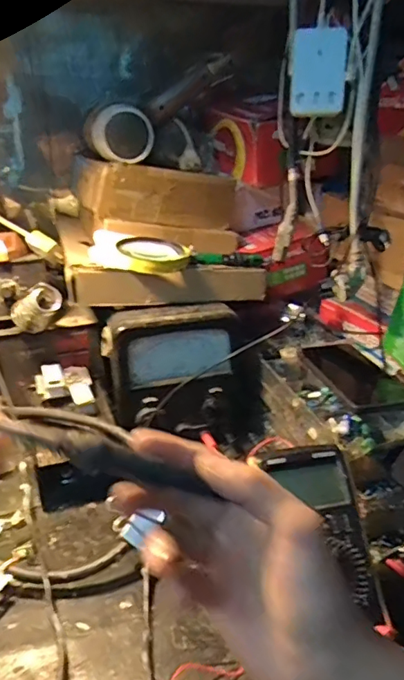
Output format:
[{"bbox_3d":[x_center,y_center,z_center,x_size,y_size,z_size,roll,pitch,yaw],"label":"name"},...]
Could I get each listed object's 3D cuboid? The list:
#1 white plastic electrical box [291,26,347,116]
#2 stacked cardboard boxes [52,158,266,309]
[{"bbox_3d":[0.115,-0.265,0.512,0.052,0.078,0.020,6,23,14],"label":"white plastic electrical box"},{"bbox_3d":[-0.059,-0.149,0.712,0.257,0.152,0.198,-4,23,-10],"label":"stacked cardboard boxes"}]

